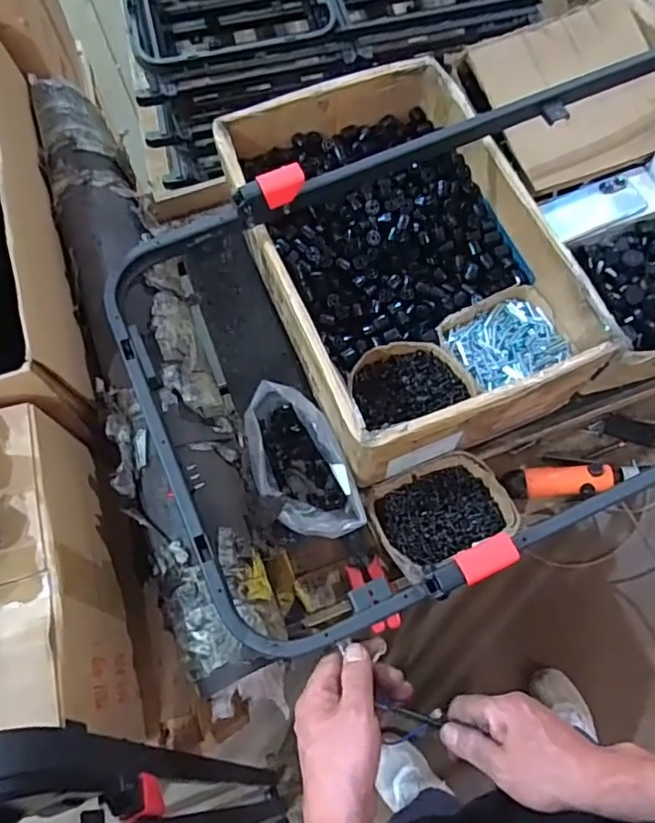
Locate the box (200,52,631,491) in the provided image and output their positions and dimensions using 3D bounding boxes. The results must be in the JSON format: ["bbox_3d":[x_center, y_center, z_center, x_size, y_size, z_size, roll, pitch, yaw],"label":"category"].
[{"bbox_3d":[0.098,-0.218,0.817,0.358,0.143,0.540,-21,70,-7],"label":"box"}]

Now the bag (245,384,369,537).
[{"bbox_3d":[-0.042,0.065,0.775,0.110,0.115,0.208,-23,70,-8],"label":"bag"}]

